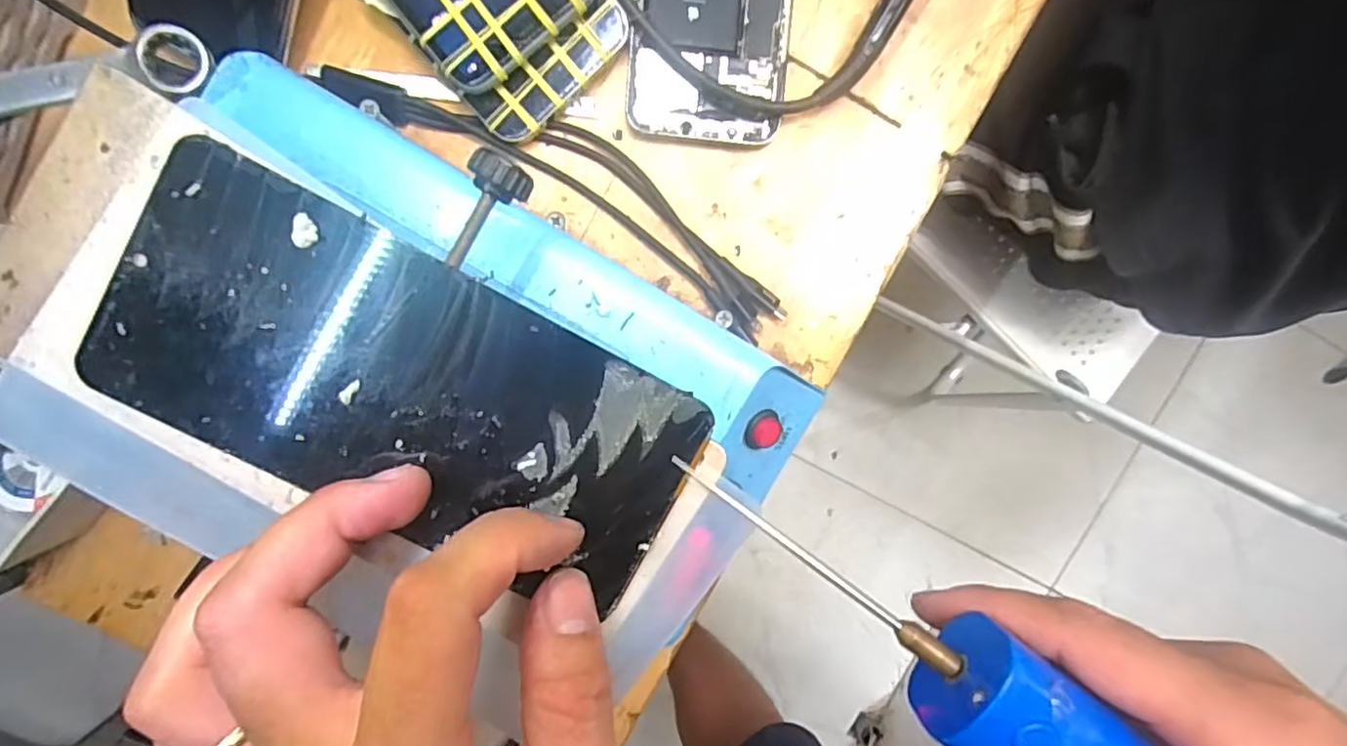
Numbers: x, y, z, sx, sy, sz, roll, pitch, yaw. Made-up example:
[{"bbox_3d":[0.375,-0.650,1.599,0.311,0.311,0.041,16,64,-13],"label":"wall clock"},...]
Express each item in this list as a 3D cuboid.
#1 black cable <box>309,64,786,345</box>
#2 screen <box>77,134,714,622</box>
[{"bbox_3d":[-0.045,-0.088,0.291,0.222,0.014,0.042,30,94,-7],"label":"black cable"},{"bbox_3d":[-0.069,0.004,0.171,0.152,0.004,0.071,24,94,-7],"label":"screen"}]

